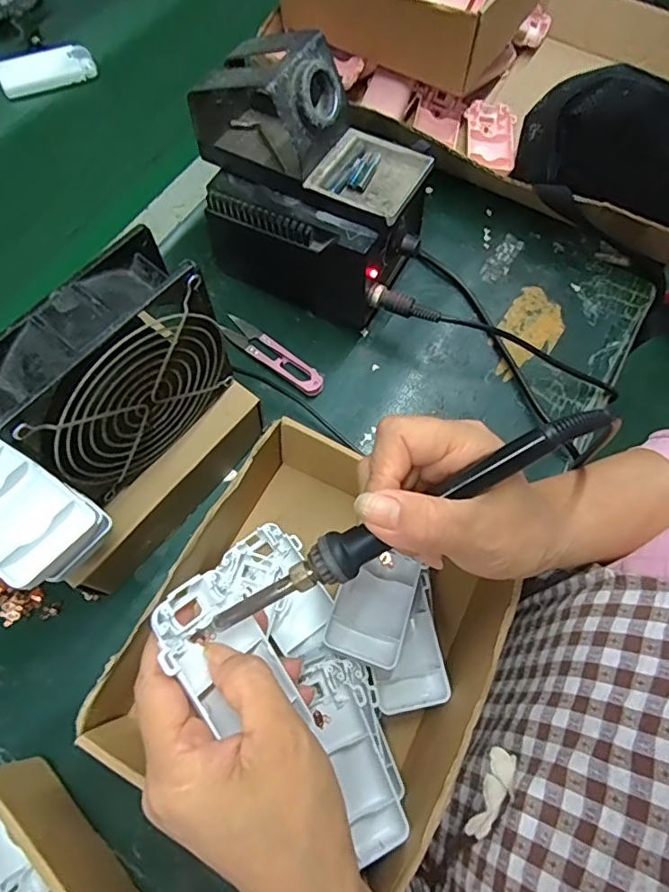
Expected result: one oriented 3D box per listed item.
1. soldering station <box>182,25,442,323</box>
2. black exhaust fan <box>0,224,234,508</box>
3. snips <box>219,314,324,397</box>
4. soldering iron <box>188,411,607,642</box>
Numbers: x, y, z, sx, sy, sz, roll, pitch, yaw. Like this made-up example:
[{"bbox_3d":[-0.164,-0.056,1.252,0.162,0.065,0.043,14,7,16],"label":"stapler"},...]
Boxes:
[{"bbox_3d":[-0.021,-0.194,0.405,0.172,0.158,0.103,27,69,8],"label":"soldering station"},{"bbox_3d":[-0.118,-0.037,0.295,0.045,0.113,0.117,37,71,12],"label":"black exhaust fan"},{"bbox_3d":[-0.050,-0.076,0.434,0.102,0.011,0.023,37,71,12],"label":"snips"},{"bbox_3d":[0.026,0.037,0.242,0.207,0.021,0.019,-30,71,3],"label":"soldering iron"}]

